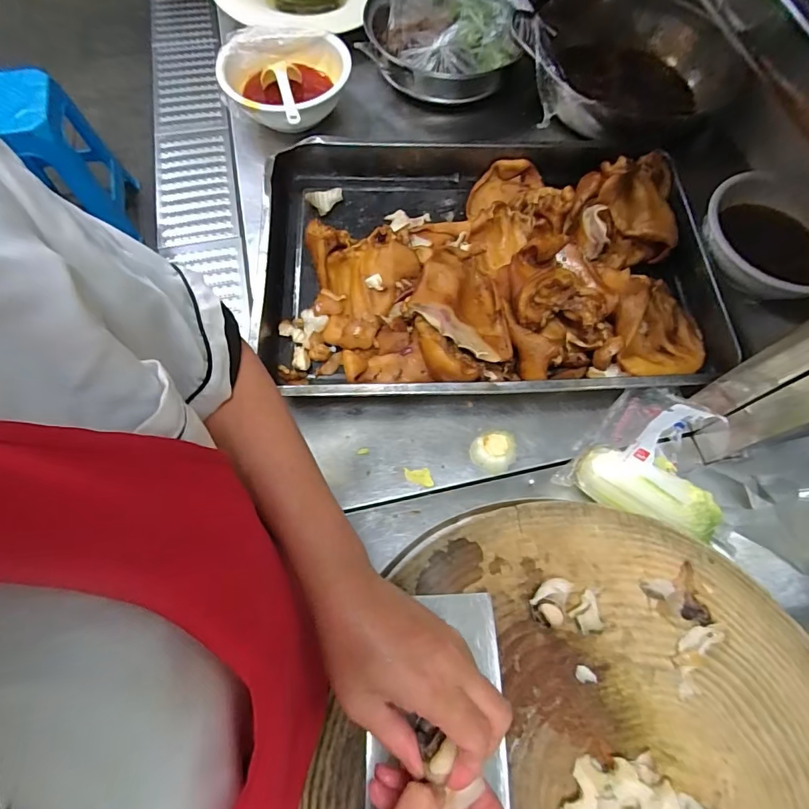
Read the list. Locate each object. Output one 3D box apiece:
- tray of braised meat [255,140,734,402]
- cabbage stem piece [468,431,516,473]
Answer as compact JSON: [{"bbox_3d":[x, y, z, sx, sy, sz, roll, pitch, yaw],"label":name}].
[{"bbox_3d":[0.100,-0.196,0.600,0.575,0.101,0.396,-1,67,-3],"label":"tray of braised meat"},{"bbox_3d":[0.103,0.054,0.534,0.051,0.013,0.046,4,68,0],"label":"cabbage stem piece"}]

